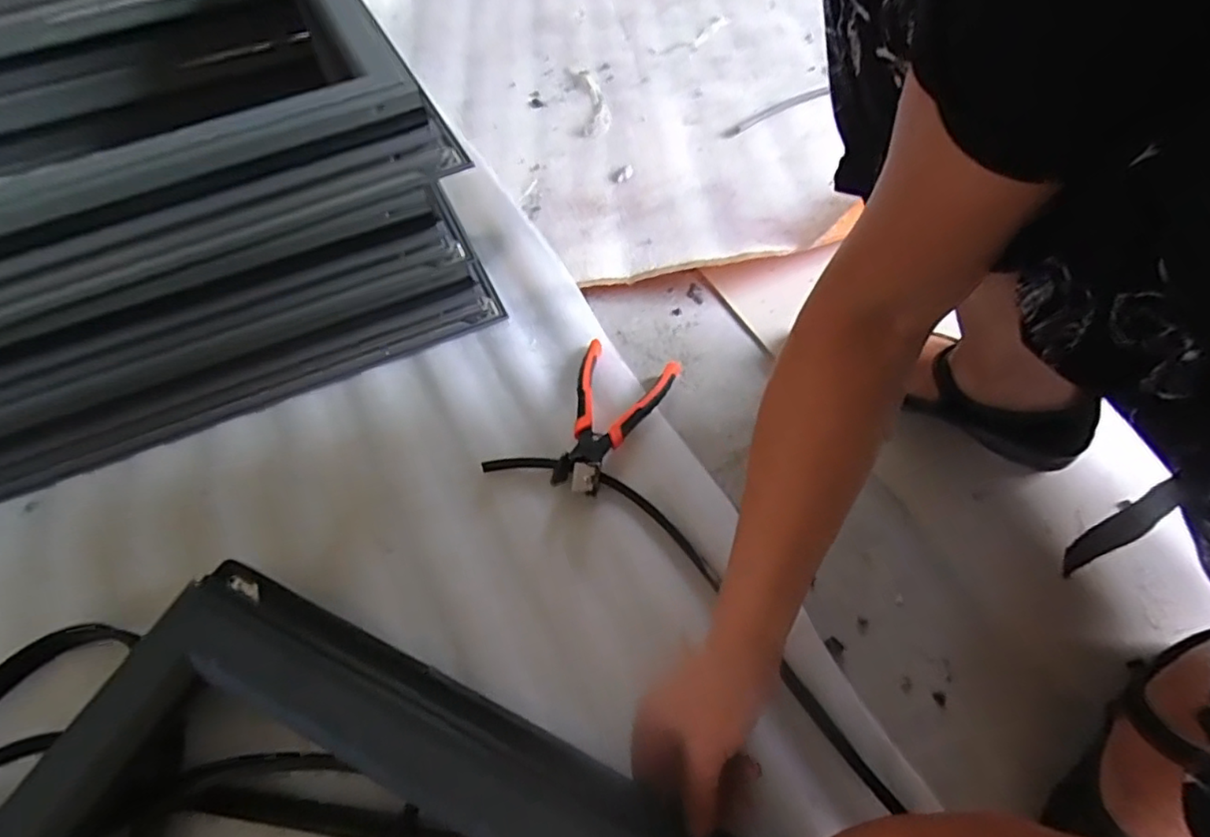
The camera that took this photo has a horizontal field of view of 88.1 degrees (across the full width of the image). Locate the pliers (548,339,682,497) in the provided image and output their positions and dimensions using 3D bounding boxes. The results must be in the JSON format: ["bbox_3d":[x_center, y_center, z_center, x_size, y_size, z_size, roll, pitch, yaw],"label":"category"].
[{"bbox_3d":[0.002,-0.005,0.588,0.089,0.029,0.167,17,58,13],"label":"pliers"}]

